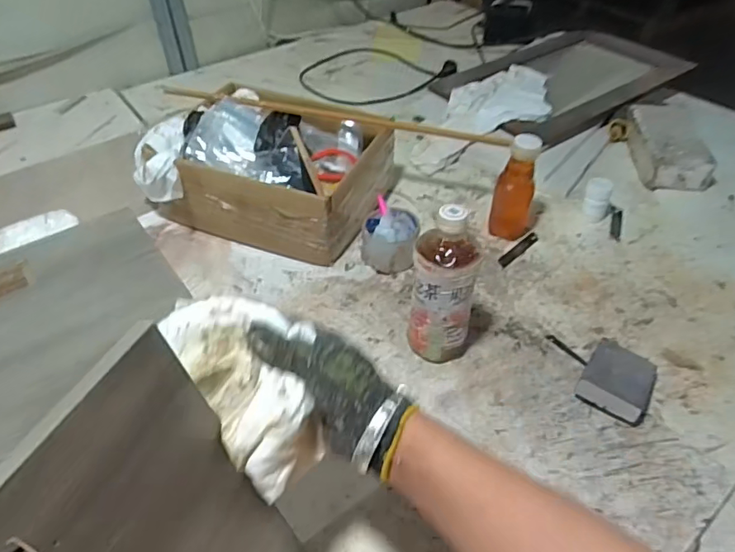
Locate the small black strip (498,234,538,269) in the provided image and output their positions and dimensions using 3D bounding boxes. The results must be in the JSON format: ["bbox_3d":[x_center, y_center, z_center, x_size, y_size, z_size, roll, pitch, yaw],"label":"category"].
[{"bbox_3d":[0.232,-0.041,0.820,0.095,0.004,0.019,-35,52,-29],"label":"small black strip"}]

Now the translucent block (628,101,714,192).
[{"bbox_3d":[0.545,-0.250,0.975,0.109,0.052,0.233,3,44,5],"label":"translucent block"}]

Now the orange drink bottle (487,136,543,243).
[{"bbox_3d":[0.222,-0.133,0.795,0.057,0.160,0.071,12,45,14],"label":"orange drink bottle"}]

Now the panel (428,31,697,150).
[{"bbox_3d":[0.422,-0.414,1.121,0.531,0.045,0.292,-26,52,-27],"label":"panel"}]

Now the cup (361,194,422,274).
[{"bbox_3d":[0.034,-0.057,0.770,0.080,0.066,0.089,7,45,10],"label":"cup"}]

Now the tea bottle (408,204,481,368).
[{"bbox_3d":[0.085,0.018,0.607,0.072,0.199,0.060,-15,45,-13],"label":"tea bottle"}]

